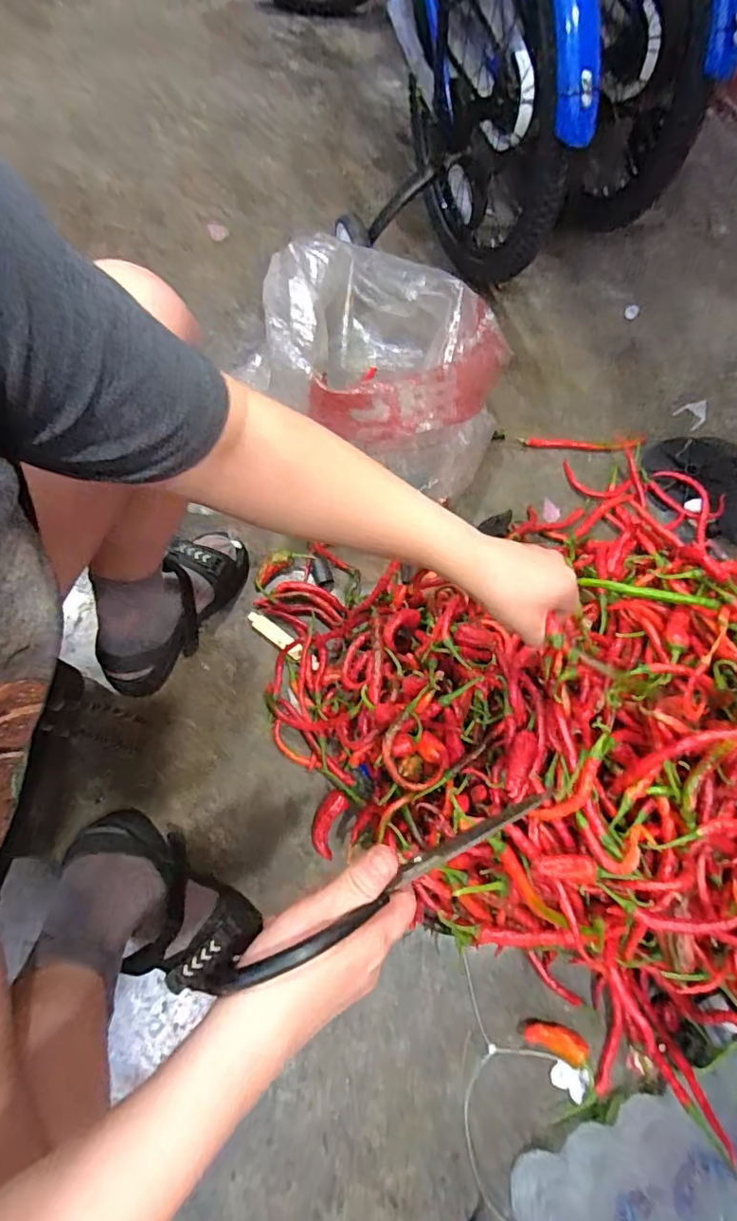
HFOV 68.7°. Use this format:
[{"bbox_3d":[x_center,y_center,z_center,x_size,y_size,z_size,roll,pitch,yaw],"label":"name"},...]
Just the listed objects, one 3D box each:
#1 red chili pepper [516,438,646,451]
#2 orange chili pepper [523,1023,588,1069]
[{"bbox_3d":[0.336,-0.263,0.854,0.201,0.010,0.021,0,71,-2],"label":"red chili pepper"},{"bbox_3d":[0.206,0.470,0.589,0.070,0.018,0.029,21,72,5],"label":"orange chili pepper"}]

